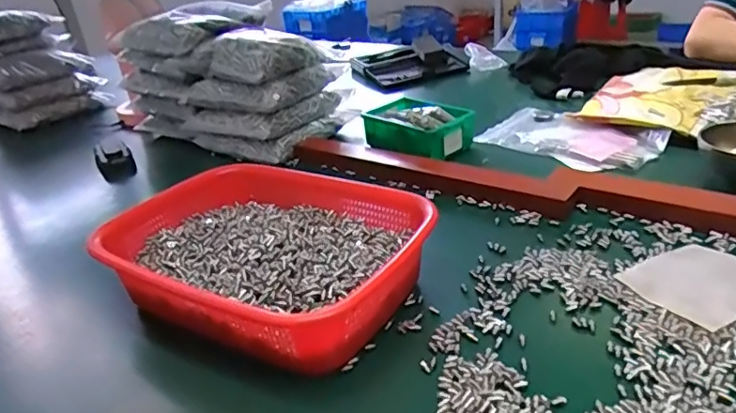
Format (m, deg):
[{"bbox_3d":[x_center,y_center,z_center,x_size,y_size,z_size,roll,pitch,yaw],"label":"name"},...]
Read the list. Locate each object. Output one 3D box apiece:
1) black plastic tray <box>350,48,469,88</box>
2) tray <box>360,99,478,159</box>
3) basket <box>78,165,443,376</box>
[{"bbox_3d":[0.081,-0.320,1.201,0.219,0.039,0.219,-15,29,-15],"label":"black plastic tray"},{"bbox_3d":[0.072,-0.117,0.794,0.110,0.055,0.150,-24,32,-30],"label":"tray"},{"bbox_3d":[-0.090,0.046,0.501,0.282,0.075,0.208,13,34,33],"label":"basket"}]

